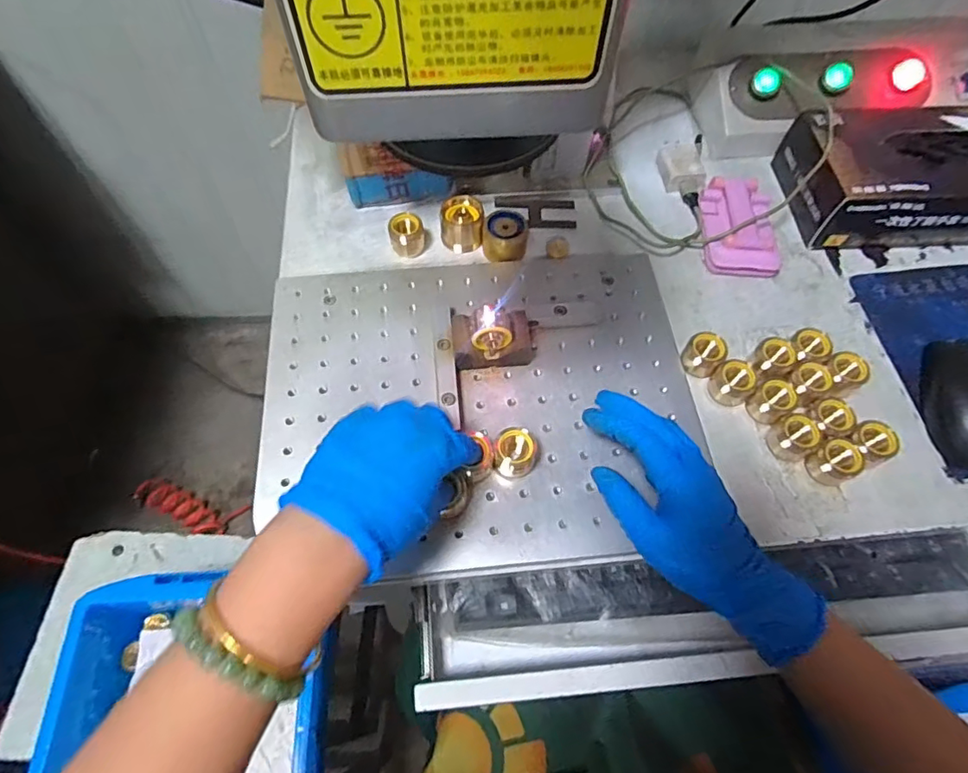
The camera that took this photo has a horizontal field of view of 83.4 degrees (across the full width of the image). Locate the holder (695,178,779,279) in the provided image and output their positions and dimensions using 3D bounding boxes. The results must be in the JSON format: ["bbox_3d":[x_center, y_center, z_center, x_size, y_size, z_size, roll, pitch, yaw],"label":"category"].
[{"bbox_3d":[0.243,-0.154,0.519,0.066,0.024,0.105,3,63,-1],"label":"holder"}]

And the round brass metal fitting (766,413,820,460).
[{"bbox_3d":[0.237,0.039,0.416,0.029,0.024,0.028,-26,67,-15],"label":"round brass metal fitting"}]

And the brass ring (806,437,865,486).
[{"bbox_3d":[0.265,0.057,0.409,0.033,0.025,0.028,-24,67,-14],"label":"brass ring"}]

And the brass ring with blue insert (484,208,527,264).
[{"bbox_3d":[0.020,-0.139,0.498,0.039,0.031,0.033,2,63,-2],"label":"brass ring with blue insert"}]

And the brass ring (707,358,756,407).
[{"bbox_3d":[0.199,-0.003,0.436,0.028,0.027,0.030,1,63,-2],"label":"brass ring"}]

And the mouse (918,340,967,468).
[{"bbox_3d":[0.393,0.005,0.434,0.065,0.039,0.120,18,64,6],"label":"mouse"}]

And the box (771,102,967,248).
[{"bbox_3d":[0.418,-0.206,0.524,0.229,0.074,0.136,-3,63,-4],"label":"box"}]

